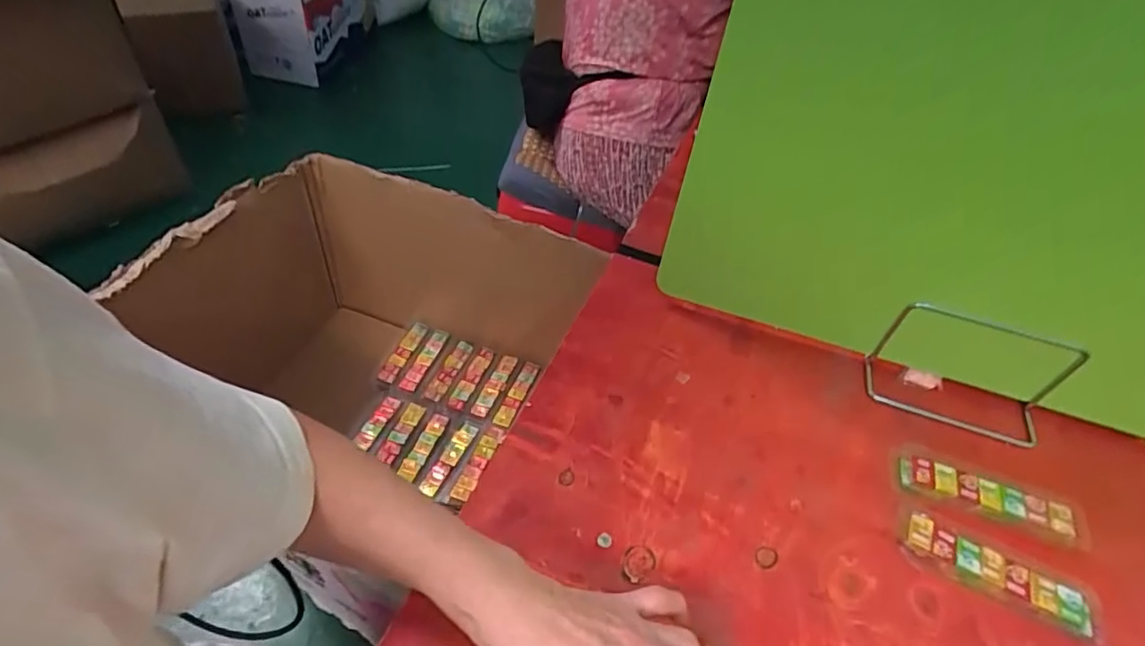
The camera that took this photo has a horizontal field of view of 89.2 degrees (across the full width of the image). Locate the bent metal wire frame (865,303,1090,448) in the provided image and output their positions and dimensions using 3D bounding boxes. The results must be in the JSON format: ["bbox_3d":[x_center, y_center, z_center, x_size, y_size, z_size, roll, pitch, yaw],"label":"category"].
[{"bbox_3d":[0.359,0.043,0.519,0.157,0.079,0.069,17,47,9],"label":"bent metal wire frame"}]

